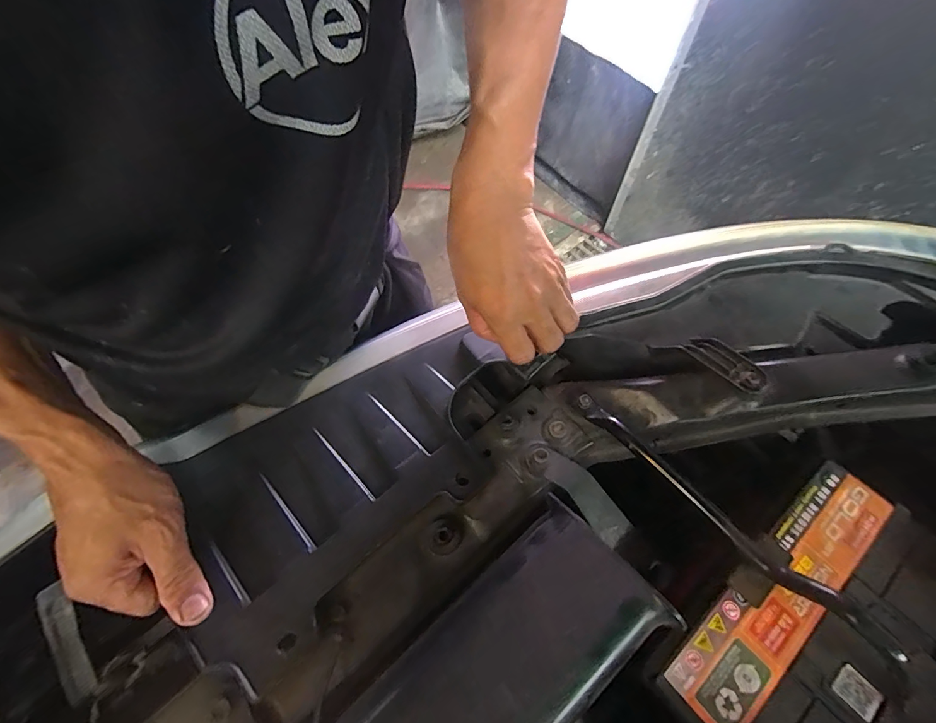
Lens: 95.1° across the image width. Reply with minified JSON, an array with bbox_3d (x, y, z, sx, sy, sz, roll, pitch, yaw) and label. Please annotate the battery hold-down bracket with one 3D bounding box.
[{"bbox_3d":[0.179,0.101,0.315,0.018,0.047,0.239,-38,69,-19],"label":"battery hold-down bracket"}]

